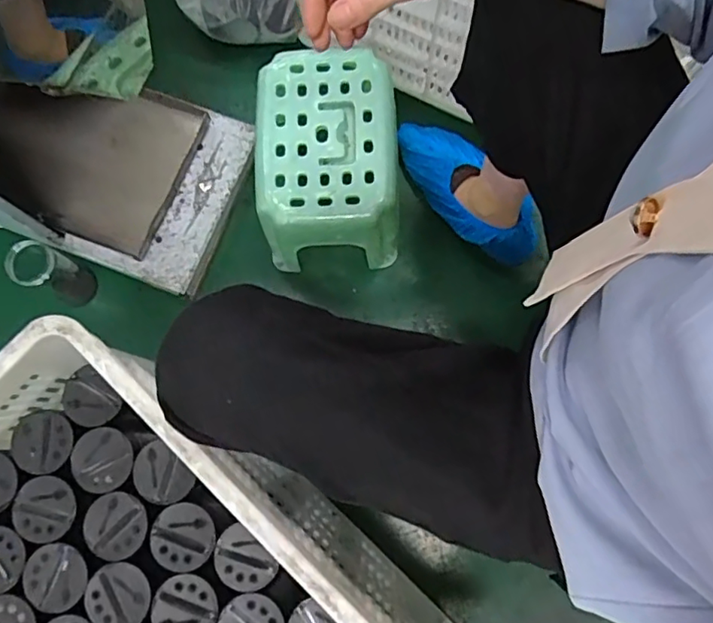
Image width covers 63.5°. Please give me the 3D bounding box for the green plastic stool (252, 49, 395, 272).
[{"bbox_3d":[-0.041,-0.214,0.860,0.194,0.175,0.270,-3,78,1],"label":"green plastic stool"}]

